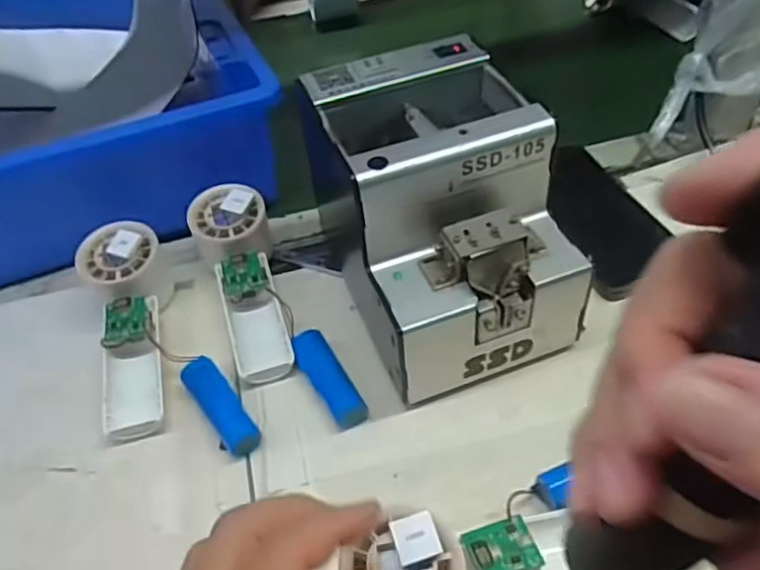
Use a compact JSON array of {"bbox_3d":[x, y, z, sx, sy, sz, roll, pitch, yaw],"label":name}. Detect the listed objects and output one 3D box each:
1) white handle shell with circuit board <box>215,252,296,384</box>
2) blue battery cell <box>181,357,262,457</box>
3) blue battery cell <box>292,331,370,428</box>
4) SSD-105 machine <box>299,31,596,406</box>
[{"bbox_3d":[-0.088,0.021,0.456,0.041,0.037,0.099,-16,46,-8],"label":"white handle shell with circuit board"},{"bbox_3d":[-0.103,0.079,0.418,0.022,0.018,0.073,-30,51,-22],"label":"blue battery cell"},{"bbox_3d":[-0.034,0.063,0.427,0.024,0.018,0.078,-24,48,-16],"label":"blue battery cell"},{"bbox_3d":[0.039,-0.035,0.419,0.131,0.151,0.196,-12,46,-6],"label":"SSD-105 machine"}]

